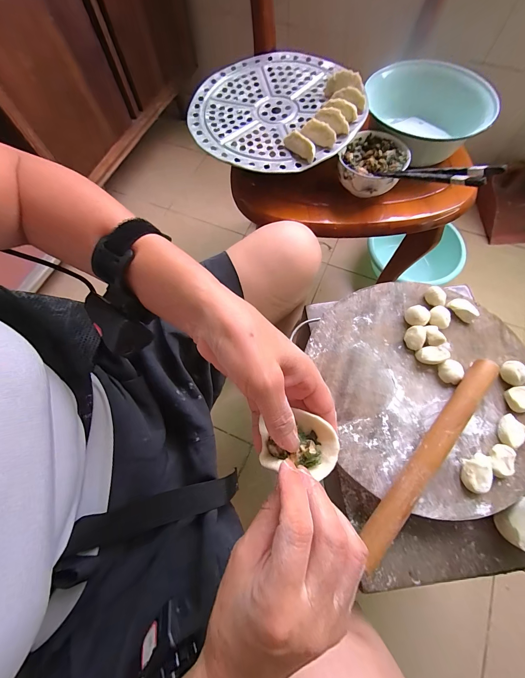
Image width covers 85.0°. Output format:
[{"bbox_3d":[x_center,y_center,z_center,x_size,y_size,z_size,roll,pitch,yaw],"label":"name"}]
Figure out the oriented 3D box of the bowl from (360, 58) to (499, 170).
[{"bbox_3d":[0.273,-0.389,0.515,0.198,0.082,0.207,-1,69,2],"label":"bowl"}]

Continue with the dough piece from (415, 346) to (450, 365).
[{"bbox_3d":[0.208,0.020,0.349,0.031,0.016,0.022,-8,69,-1],"label":"dough piece"}]

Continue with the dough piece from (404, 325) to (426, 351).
[{"bbox_3d":[0.193,-0.002,0.359,0.024,0.018,0.026,-37,72,-11],"label":"dough piece"}]

